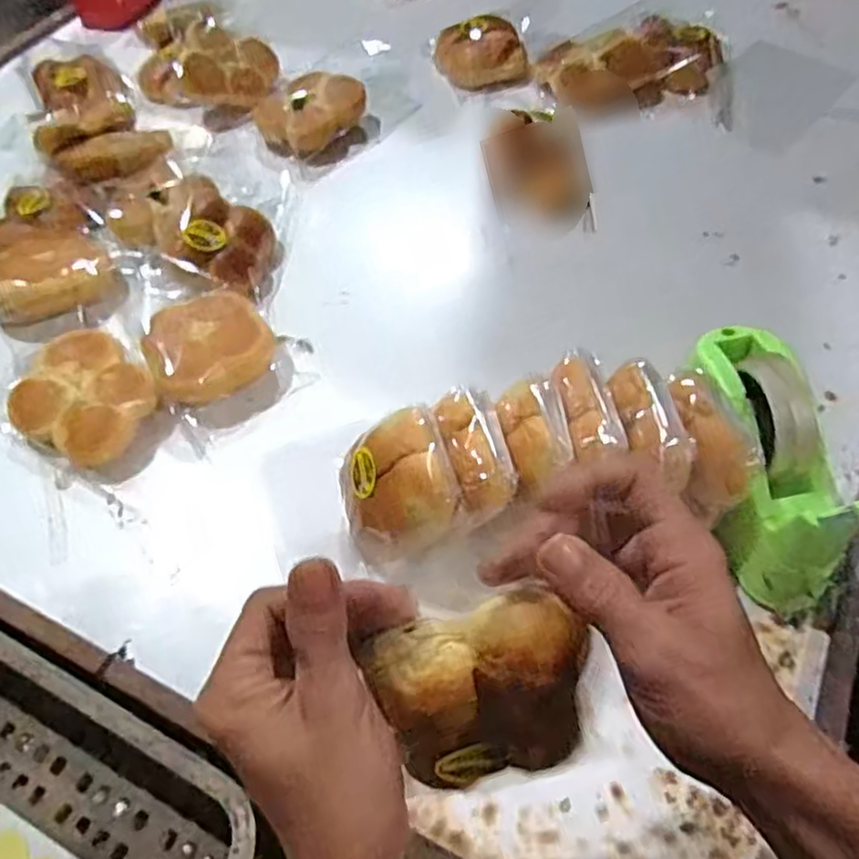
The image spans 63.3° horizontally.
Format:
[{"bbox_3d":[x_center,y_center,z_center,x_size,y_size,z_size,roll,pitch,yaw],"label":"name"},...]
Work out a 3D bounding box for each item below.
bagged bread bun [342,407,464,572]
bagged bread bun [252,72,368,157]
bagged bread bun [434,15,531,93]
[{"bbox_3d":[-0.024,0.043,0.510,0.079,0.061,0.097,-17,59,-7],"label":"bagged bread bun"},{"bbox_3d":[-0.137,-0.380,0.843,0.134,0.051,0.088,-34,62,-17],"label":"bagged bread bun"},{"bbox_3d":[0.070,-0.491,0.911,0.113,0.047,0.107,-1,58,2],"label":"bagged bread bun"}]

